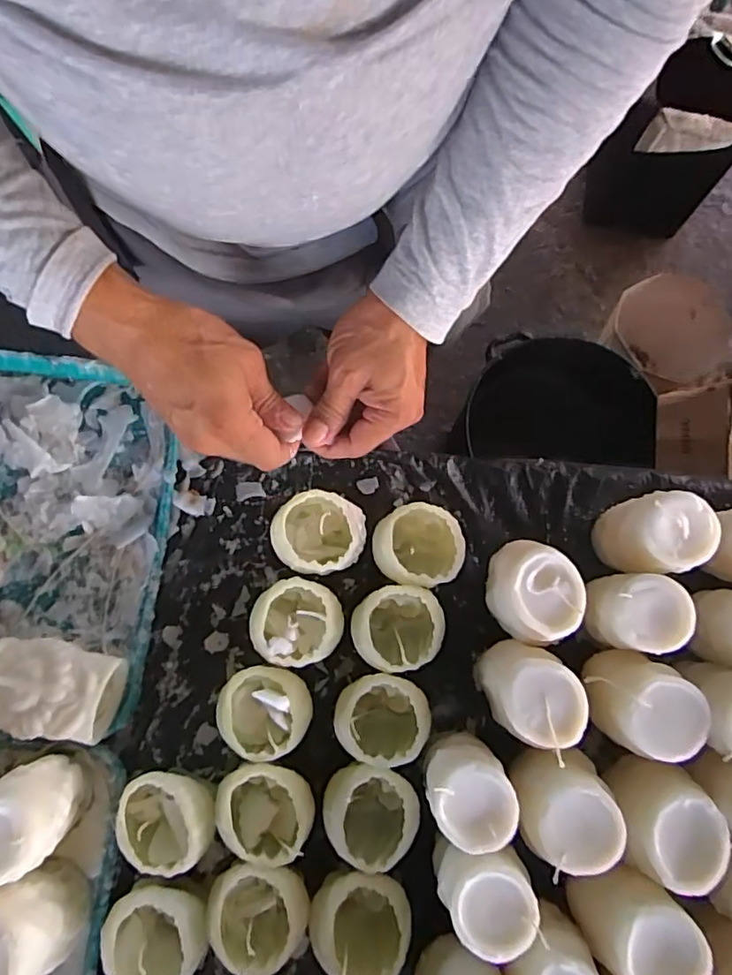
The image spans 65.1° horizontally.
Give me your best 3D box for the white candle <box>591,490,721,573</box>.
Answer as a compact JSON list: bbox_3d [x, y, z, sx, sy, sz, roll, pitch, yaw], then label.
[{"bbox_3d":[0.238,0.040,0.489,0.064,0.102,0.065,-2,79,0],"label":"white candle"}]

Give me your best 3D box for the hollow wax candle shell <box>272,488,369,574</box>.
[{"bbox_3d":[-0.043,0.042,0.512,0.082,0.067,0.071,25,80,5],"label":"hollow wax candle shell"}]

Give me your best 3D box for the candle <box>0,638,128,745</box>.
[{"bbox_3d":[-0.272,0.171,0.495,0.106,0.057,0.072,10,79,2],"label":"candle"}]

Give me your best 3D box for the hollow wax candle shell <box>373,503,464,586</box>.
[{"bbox_3d":[0.046,0.053,0.509,0.075,0.058,0.067,-4,79,-1],"label":"hollow wax candle shell"}]

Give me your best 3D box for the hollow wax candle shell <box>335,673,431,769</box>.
[{"bbox_3d":[0.014,0.194,0.490,0.076,0.061,0.070,0,79,0],"label":"hollow wax candle shell"}]

